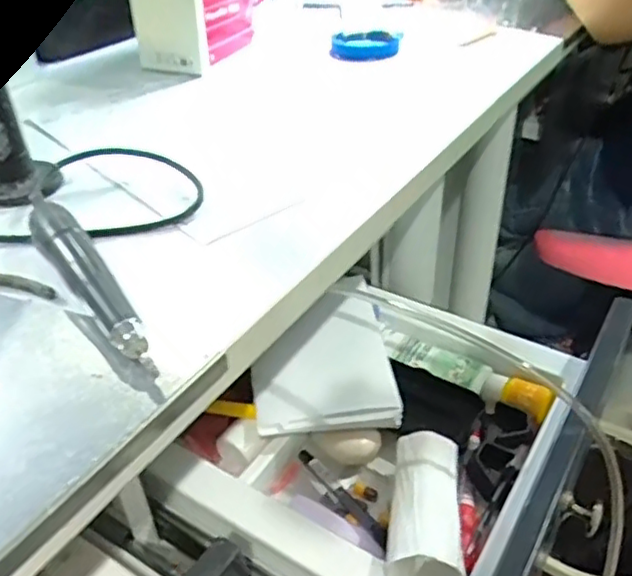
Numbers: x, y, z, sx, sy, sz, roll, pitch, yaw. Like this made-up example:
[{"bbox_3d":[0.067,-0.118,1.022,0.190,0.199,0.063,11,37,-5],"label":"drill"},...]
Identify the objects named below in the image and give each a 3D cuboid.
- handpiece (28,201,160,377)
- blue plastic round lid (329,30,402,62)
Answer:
[{"bbox_3d":[-0.128,-0.007,0.365,0.026,0.019,0.165,-24,41,-26],"label":"handpiece"},{"bbox_3d":[0.058,-0.285,0.752,0.079,0.021,0.080,2,36,6],"label":"blue plastic round lid"}]

